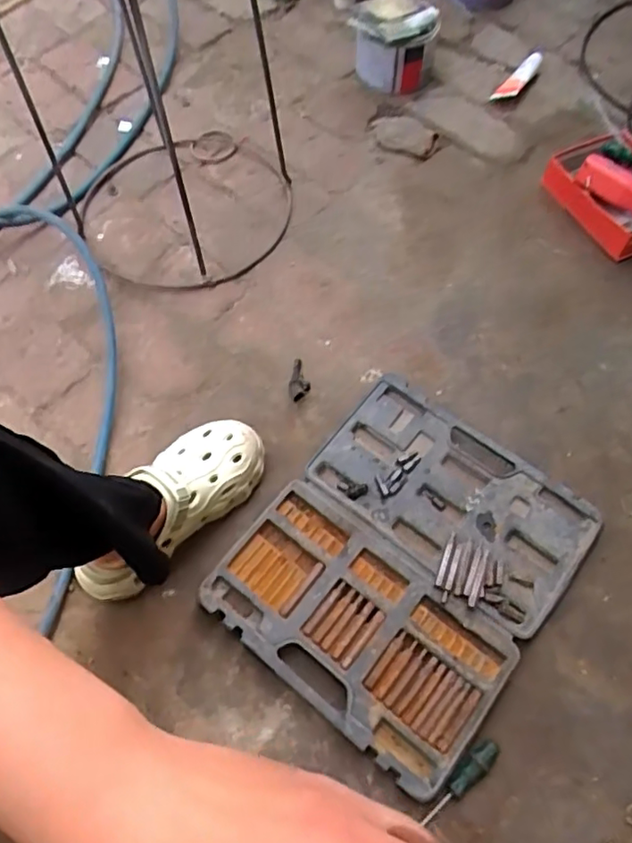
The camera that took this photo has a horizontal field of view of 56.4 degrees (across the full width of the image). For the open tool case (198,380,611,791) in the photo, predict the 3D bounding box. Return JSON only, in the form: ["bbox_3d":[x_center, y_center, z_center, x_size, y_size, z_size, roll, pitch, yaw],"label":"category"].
[{"bbox_3d":[0.109,0.166,0.724,0.333,0.029,0.387,36,70,18],"label":"open tool case"}]

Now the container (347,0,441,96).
[{"bbox_3d":[0.151,-0.737,1.142,0.158,0.114,0.170,10,64,7],"label":"container"}]

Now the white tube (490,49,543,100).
[{"bbox_3d":[0.395,-0.666,1.139,0.035,0.020,0.156,38,70,19],"label":"white tube"}]

